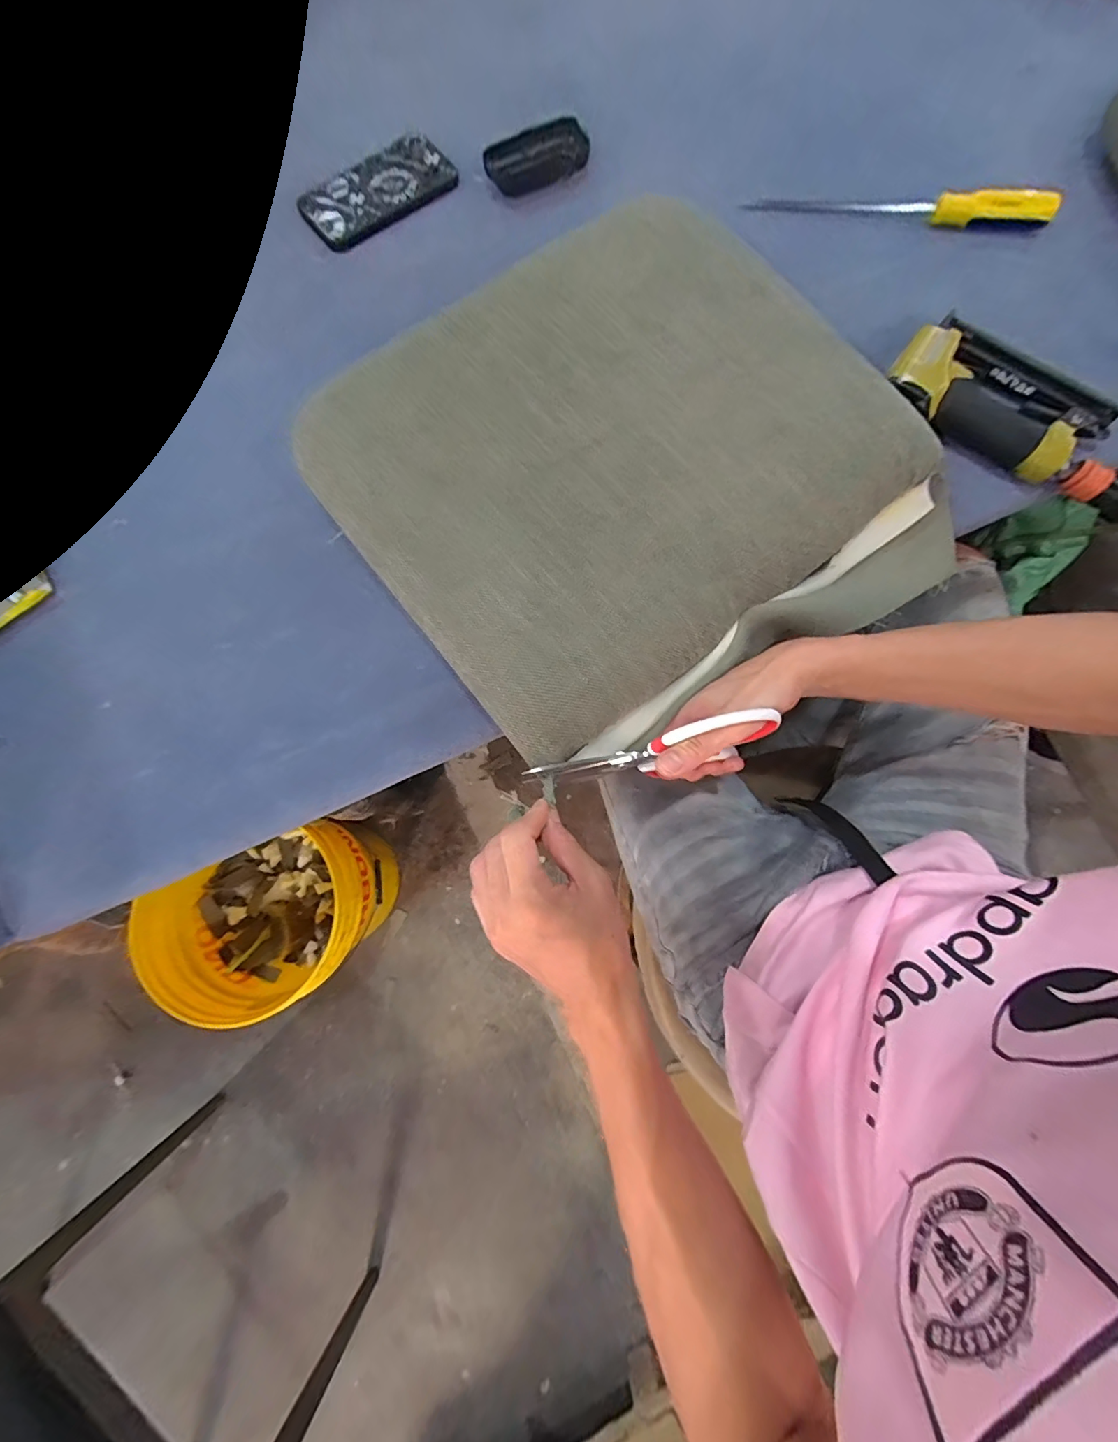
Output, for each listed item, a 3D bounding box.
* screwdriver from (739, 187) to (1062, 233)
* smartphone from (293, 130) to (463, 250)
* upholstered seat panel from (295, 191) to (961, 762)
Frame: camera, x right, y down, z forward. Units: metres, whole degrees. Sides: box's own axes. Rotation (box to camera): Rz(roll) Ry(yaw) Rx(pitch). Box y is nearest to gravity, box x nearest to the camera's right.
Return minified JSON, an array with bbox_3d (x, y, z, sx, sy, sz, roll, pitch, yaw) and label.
[{"bbox_3d":[0.367,-0.546,0.513,0.305,0.026,0.032,4,79,1],"label":"screwdriver"},{"bbox_3d":[-0.193,-0.567,0.519,0.161,0.012,0.077,-38,81,-7],"label":"smartphone"},{"bbox_3d":[0.061,-0.211,0.409,0.427,0.062,0.422,-37,81,-7],"label":"upholstered seat panel"}]

